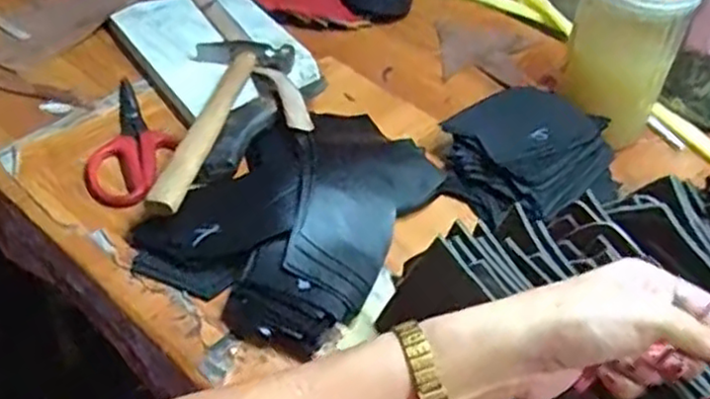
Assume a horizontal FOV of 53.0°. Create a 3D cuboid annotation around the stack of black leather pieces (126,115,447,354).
[{"bbox_3d":[-0.032,0.002,0.567,0.168,0.038,0.242,27,45,21],"label":"stack of black leather pieces"}]

